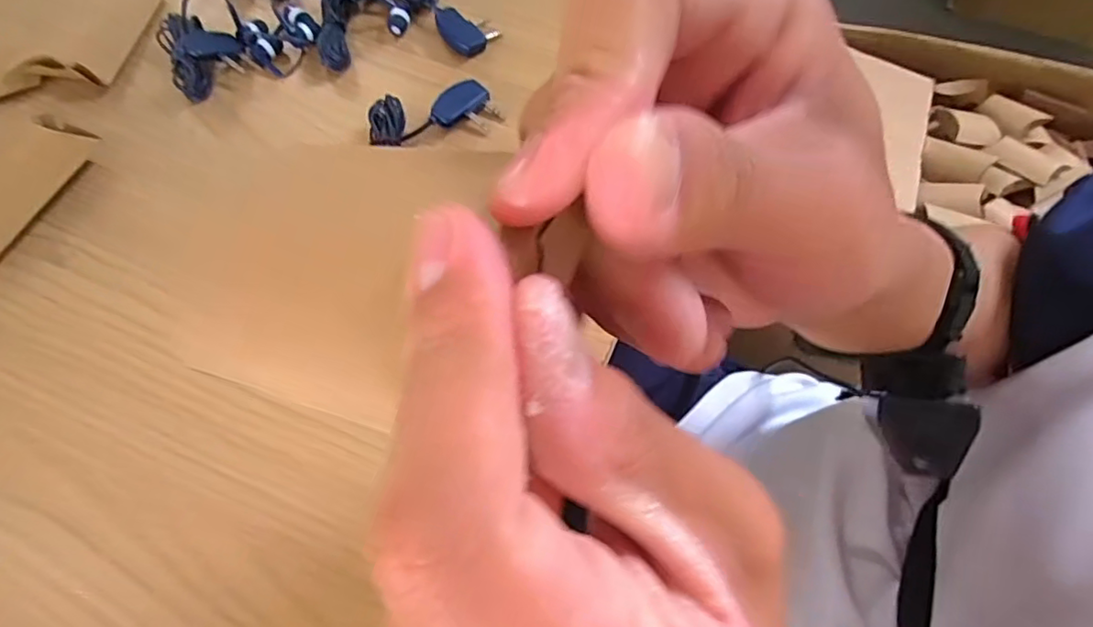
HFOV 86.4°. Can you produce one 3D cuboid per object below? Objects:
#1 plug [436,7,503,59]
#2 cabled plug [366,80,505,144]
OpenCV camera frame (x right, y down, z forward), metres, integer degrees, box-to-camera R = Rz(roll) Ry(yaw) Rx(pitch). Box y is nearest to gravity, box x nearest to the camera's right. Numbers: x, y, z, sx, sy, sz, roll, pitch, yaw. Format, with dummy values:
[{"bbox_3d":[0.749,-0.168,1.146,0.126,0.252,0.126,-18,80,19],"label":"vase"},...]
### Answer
[{"bbox_3d":[-0.050,-0.173,0.353,0.038,0.009,0.030,39,71,16],"label":"plug"},{"bbox_3d":[-0.063,-0.110,0.321,0.070,0.016,0.027,-21,67,-10],"label":"cabled plug"}]

